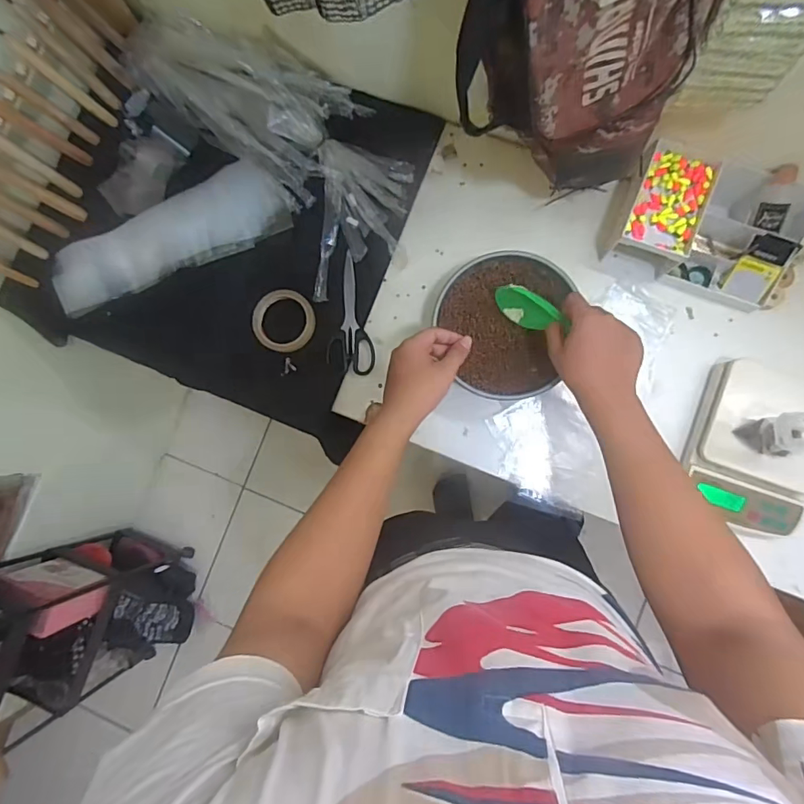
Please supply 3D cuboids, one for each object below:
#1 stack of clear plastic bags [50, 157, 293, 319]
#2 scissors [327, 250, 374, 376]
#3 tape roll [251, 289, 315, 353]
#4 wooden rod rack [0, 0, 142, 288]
[{"bbox_3d":[-0.366,-0.257,0.770,0.386,0.026,0.118,-27,98,-2],"label":"stack of clear plastic bags"},{"bbox_3d":[-0.083,-0.137,0.762,0.072,0.012,0.188,-3,85,5],"label":"scissors"},{"bbox_3d":[-0.186,-0.128,0.766,0.096,0.014,0.097,0,86,5],"label":"tape roll"},{"bbox_3d":[-0.575,-0.440,0.665,0.145,0.346,0.474,30,89,7],"label":"wooden rod rack"}]

